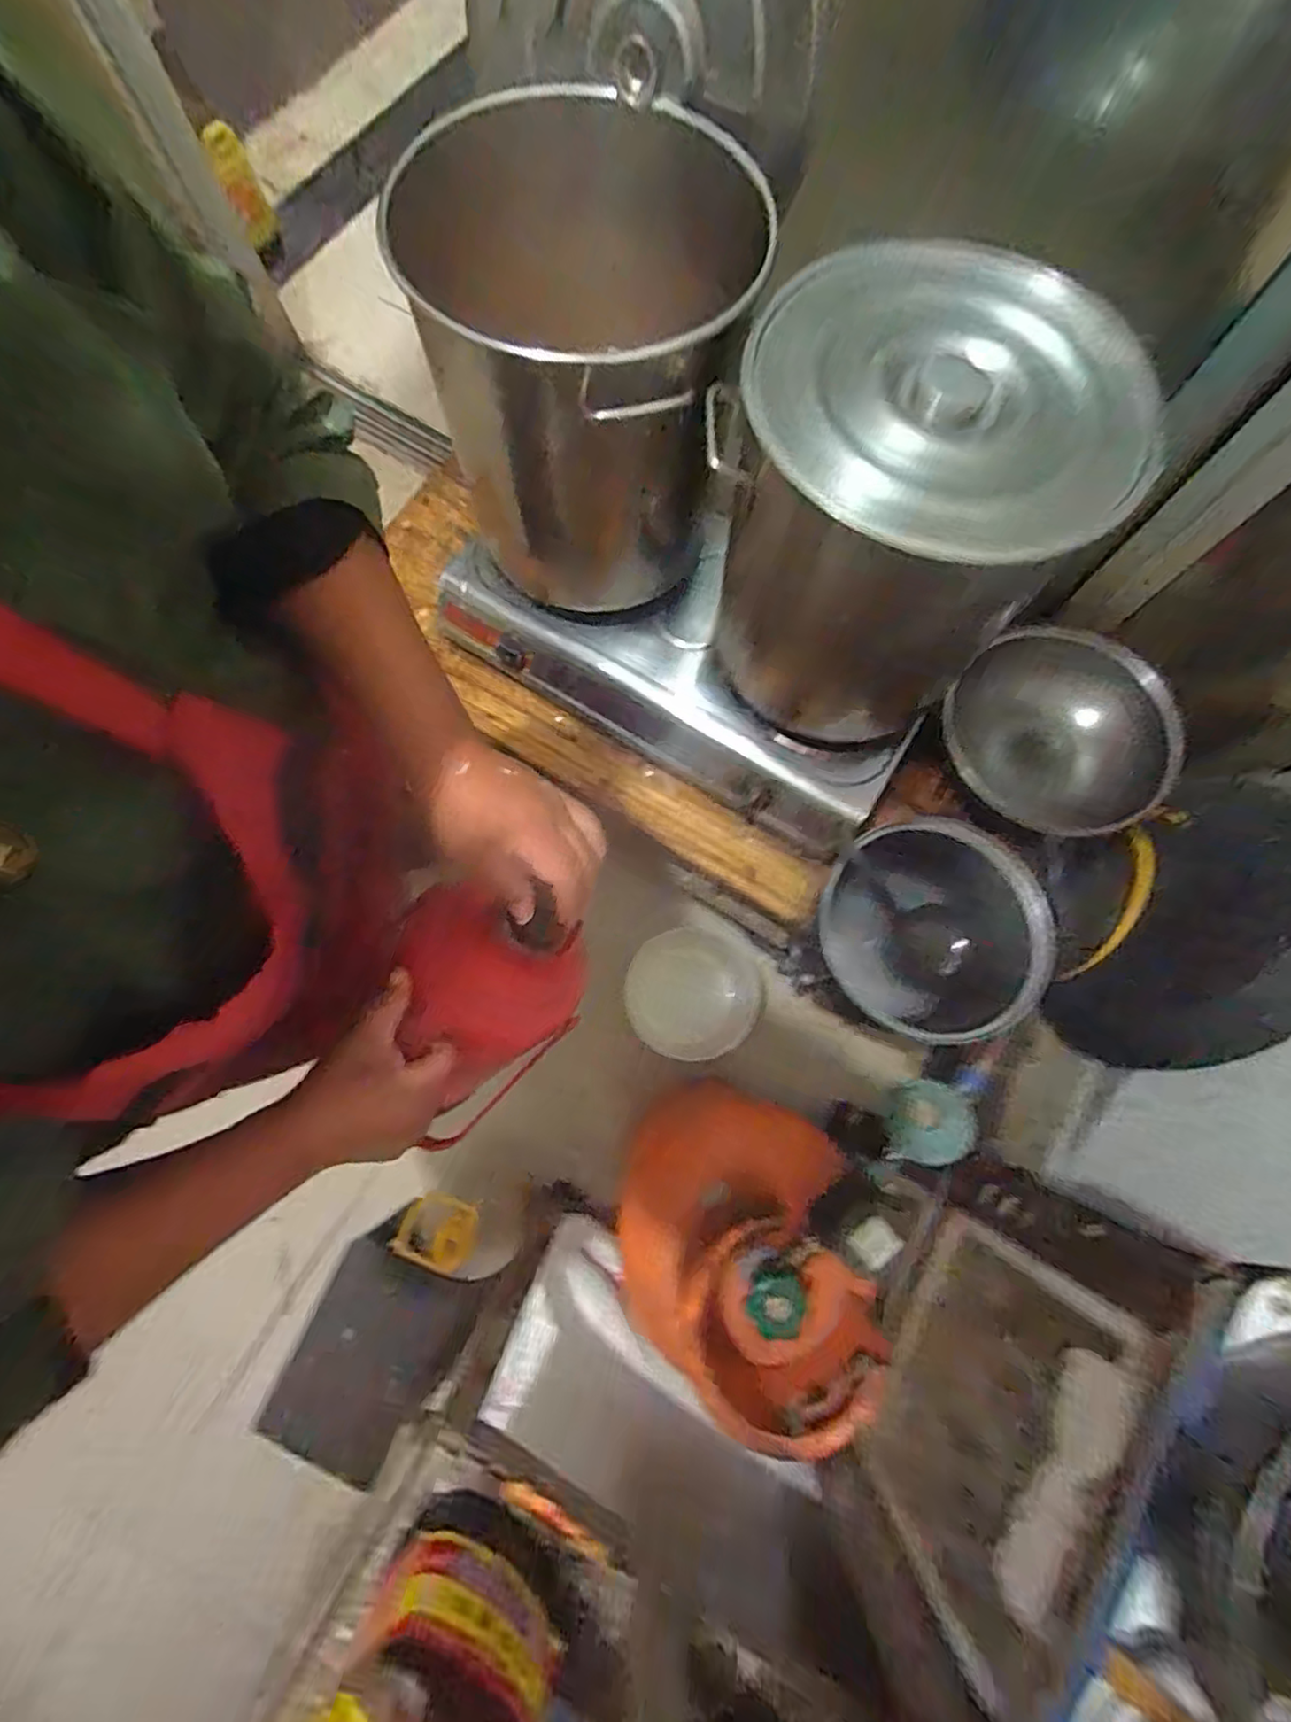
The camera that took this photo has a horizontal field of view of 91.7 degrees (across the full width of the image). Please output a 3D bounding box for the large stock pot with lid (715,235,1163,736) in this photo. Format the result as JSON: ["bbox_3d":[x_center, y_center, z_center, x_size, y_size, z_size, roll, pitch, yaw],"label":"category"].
[{"bbox_3d":[0.269,-0.374,0.731,0.342,0.388,0.354,0,76,0],"label":"large stock pot with lid"}]

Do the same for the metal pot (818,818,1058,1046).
[{"bbox_3d":[0.380,0.095,0.856,0.264,0.200,0.269,0,76,0],"label":"metal pot"}]

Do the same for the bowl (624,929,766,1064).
[{"bbox_3d":[0.093,0.255,1.214,0.255,0.085,0.241,0,76,0],"label":"bowl"}]

